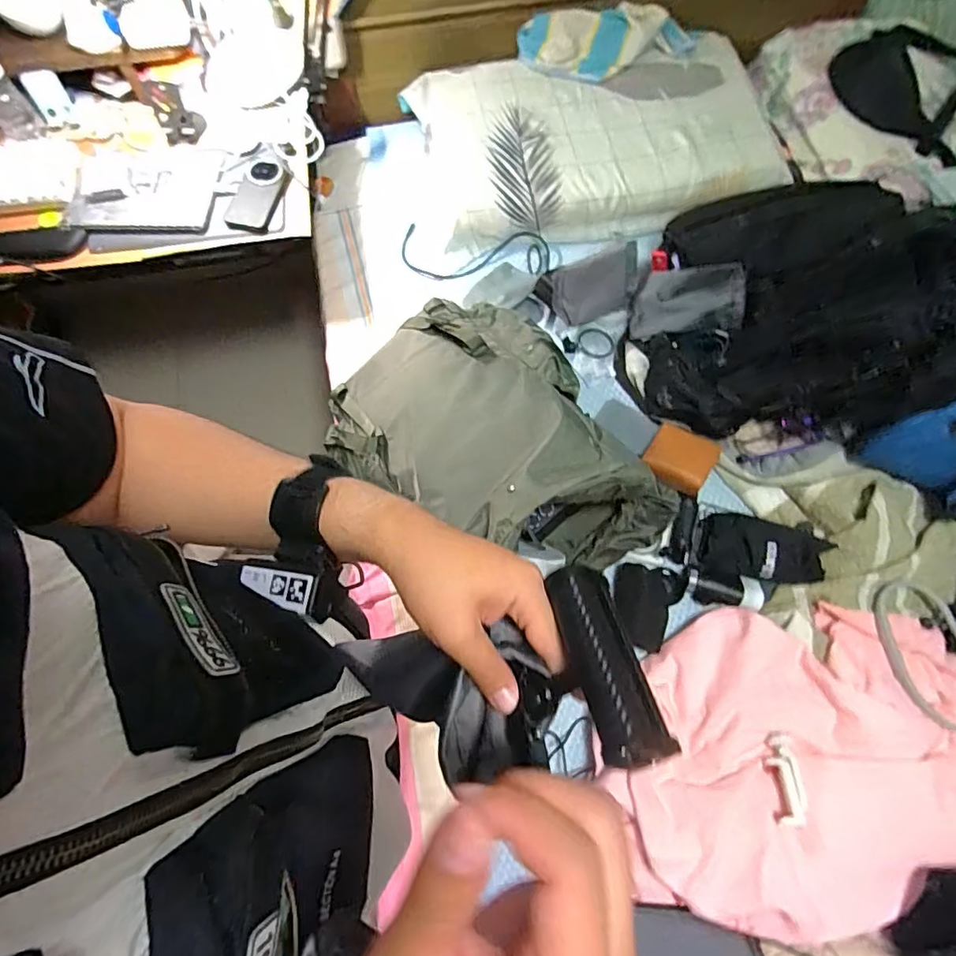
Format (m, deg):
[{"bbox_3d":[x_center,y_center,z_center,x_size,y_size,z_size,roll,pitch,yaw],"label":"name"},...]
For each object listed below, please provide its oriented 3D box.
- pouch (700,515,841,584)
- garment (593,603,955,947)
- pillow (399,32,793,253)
[{"bbox_3d":[0.445,0.110,0.836,0.178,0.035,0.103,14,71,6],"label":"pouch"},{"bbox_3d":[0.481,0.333,0.702,0.619,0.092,0.360,-16,71,-5],"label":"garment"},{"bbox_3d":[0.226,-0.689,1.095,0.692,0.112,0.409,-9,70,-2],"label":"pillow"}]

